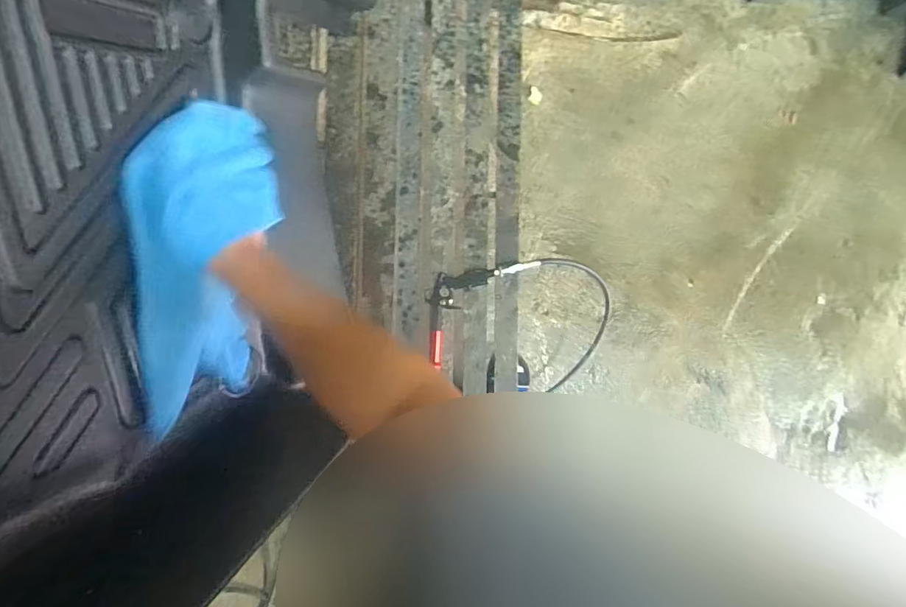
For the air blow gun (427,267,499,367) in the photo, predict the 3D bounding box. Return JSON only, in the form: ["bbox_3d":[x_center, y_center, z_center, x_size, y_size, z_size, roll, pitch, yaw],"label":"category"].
[{"bbox_3d":[-0.011,0.009,1.033,0.099,0.024,0.228,33,88,-8],"label":"air blow gun"}]

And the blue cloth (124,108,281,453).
[{"bbox_3d":[-0.259,-0.049,0.552,0.103,0.163,0.334,0,92,-8],"label":"blue cloth"}]

